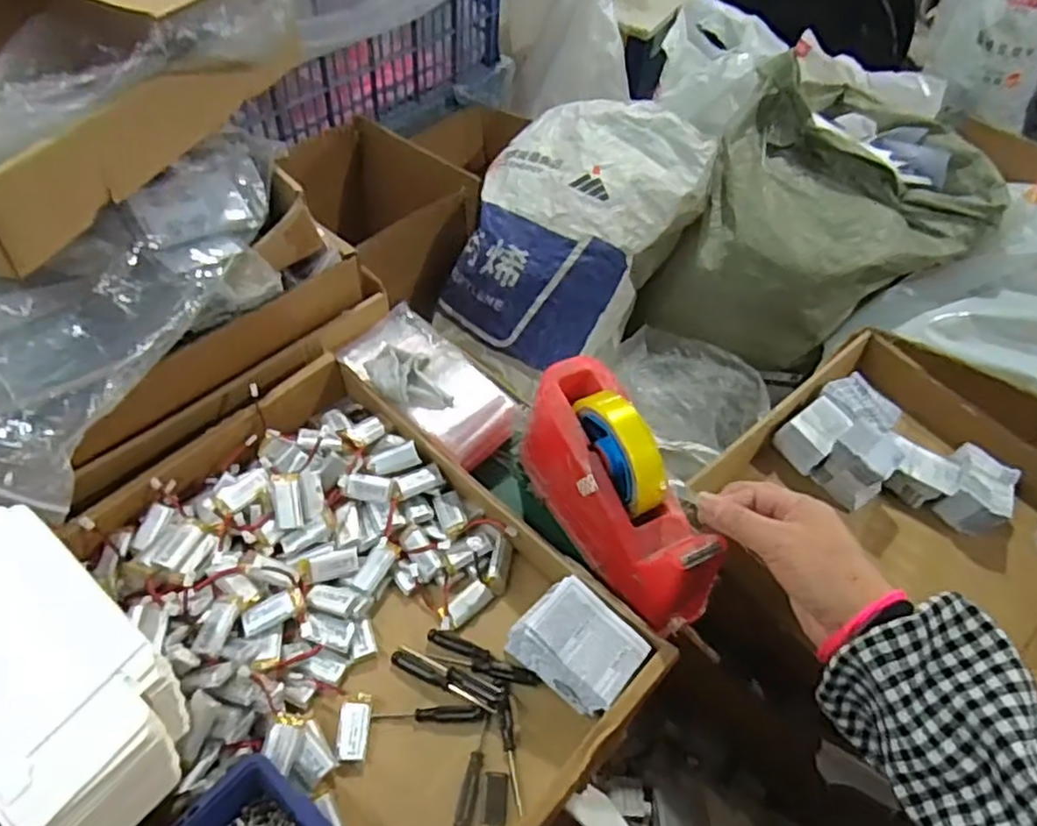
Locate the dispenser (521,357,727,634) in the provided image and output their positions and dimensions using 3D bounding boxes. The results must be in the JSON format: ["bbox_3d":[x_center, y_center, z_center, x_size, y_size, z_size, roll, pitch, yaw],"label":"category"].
[{"bbox_3d":[0.073,0.056,0.516,0.065,0.113,0.193,-19,56,-18],"label":"dispenser"}]

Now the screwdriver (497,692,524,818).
[{"bbox_3d":[-0.004,0.226,0.457,0.010,0.009,0.073,-7,53,-9],"label":"screwdriver"}]

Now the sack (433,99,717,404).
[{"bbox_3d":[0.077,-0.314,1.259,0.357,0.415,0.400,29,56,17],"label":"sack"}]

